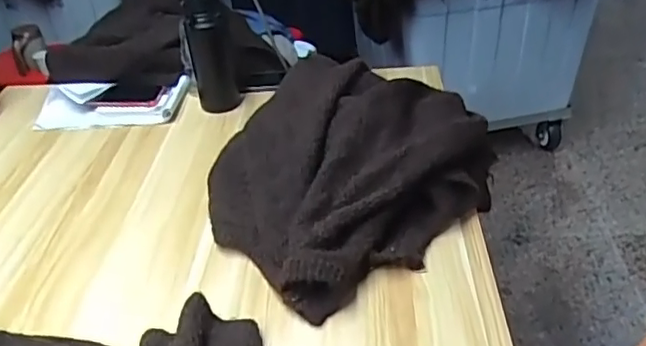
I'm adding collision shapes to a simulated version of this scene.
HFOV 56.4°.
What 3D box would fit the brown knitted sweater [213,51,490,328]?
[{"bbox_3d":[0.039,-0.022,0.923,0.430,0.161,0.343,-29,42,-29],"label":"brown knitted sweater"}]

